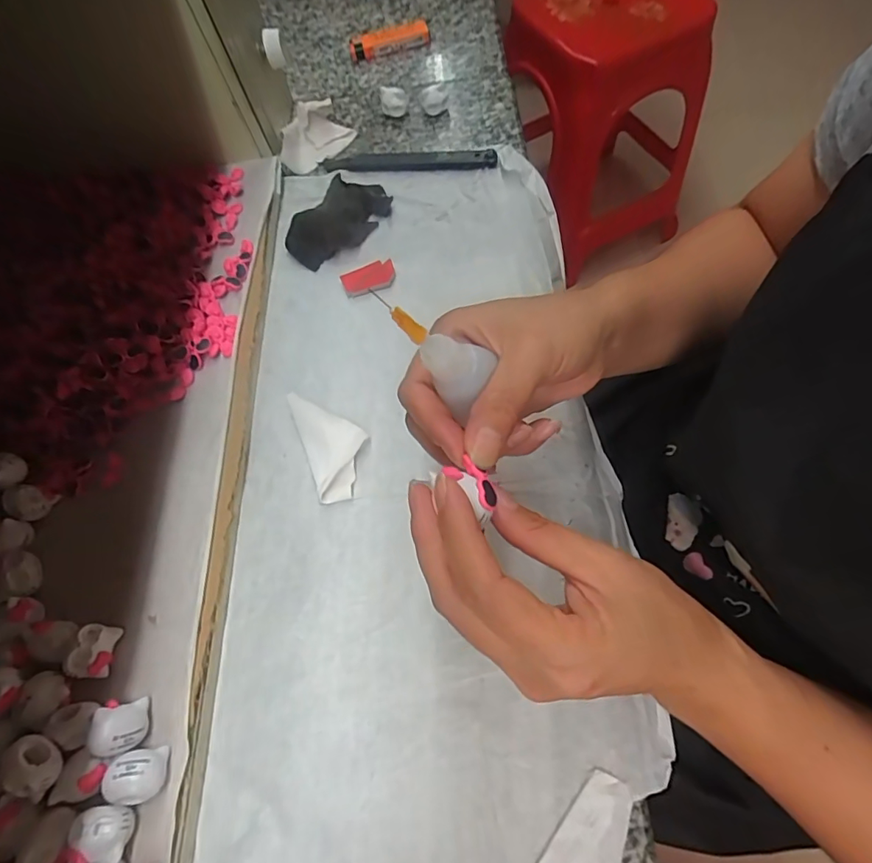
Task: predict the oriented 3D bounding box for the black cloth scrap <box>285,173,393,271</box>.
[{"bbox_3d":[-0.074,-0.165,0.381,0.043,0.019,0.084,34,73,19],"label":"black cloth scrap"}]

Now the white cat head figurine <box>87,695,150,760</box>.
[{"bbox_3d":[-0.150,0.141,0.238,0.019,0.019,0.021,-15,65,-1],"label":"white cat head figurine"}]

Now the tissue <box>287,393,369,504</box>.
[{"bbox_3d":[-0.066,0.004,0.316,0.038,0.009,0.079,-22,65,-4],"label":"tissue"}]

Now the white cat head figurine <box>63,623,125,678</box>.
[{"bbox_3d":[-0.176,0.114,0.260,0.016,0.019,0.024,3,66,8],"label":"white cat head figurine"}]

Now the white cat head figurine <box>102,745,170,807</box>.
[{"bbox_3d":[-0.138,0.160,0.232,0.022,0.016,0.021,-11,65,1],"label":"white cat head figurine"}]

